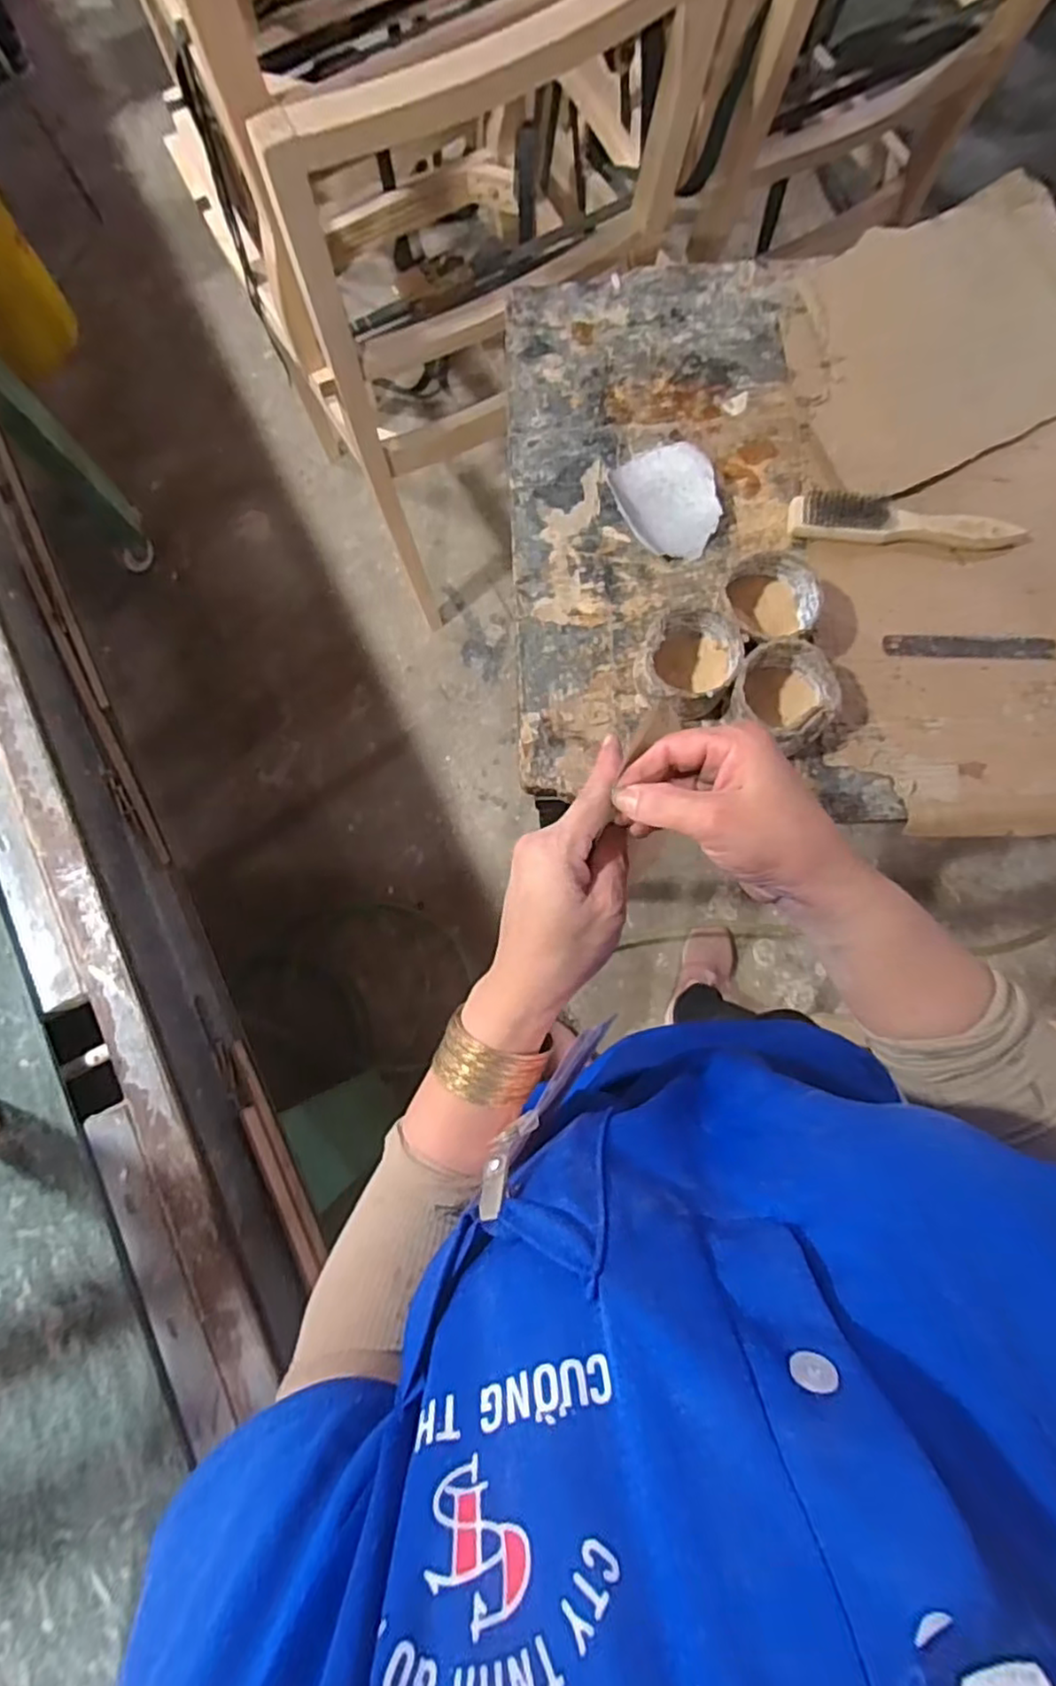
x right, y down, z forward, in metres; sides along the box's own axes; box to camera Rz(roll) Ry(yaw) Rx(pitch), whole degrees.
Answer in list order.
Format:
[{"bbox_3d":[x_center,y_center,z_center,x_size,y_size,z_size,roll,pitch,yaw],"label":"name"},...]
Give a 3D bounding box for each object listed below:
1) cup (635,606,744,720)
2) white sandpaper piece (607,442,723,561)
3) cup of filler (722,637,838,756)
[{"bbox_3d":[0.130,-0.147,0.546,0.082,0.052,0.088,25,81,8],"label":"cup"},{"bbox_3d":[0.126,-0.309,0.586,0.075,0.030,0.112,-23,79,-2],"label":"white sandpaper piece"},{"bbox_3d":[0.207,-0.115,0.532,0.083,0.049,0.079,31,81,9],"label":"cup of filler"}]

